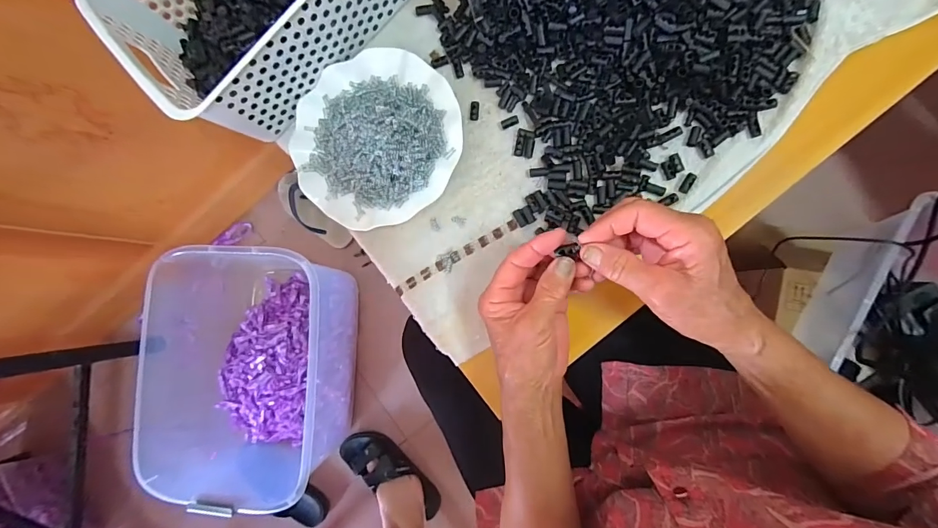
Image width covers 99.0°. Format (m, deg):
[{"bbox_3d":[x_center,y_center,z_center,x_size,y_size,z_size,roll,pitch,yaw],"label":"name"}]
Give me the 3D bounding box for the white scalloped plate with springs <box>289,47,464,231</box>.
[{"bbox_3d":[-0.104,-0.134,0.418,0.181,0.051,0.180,0,87,8],"label":"white scalloped plate with springs"}]

